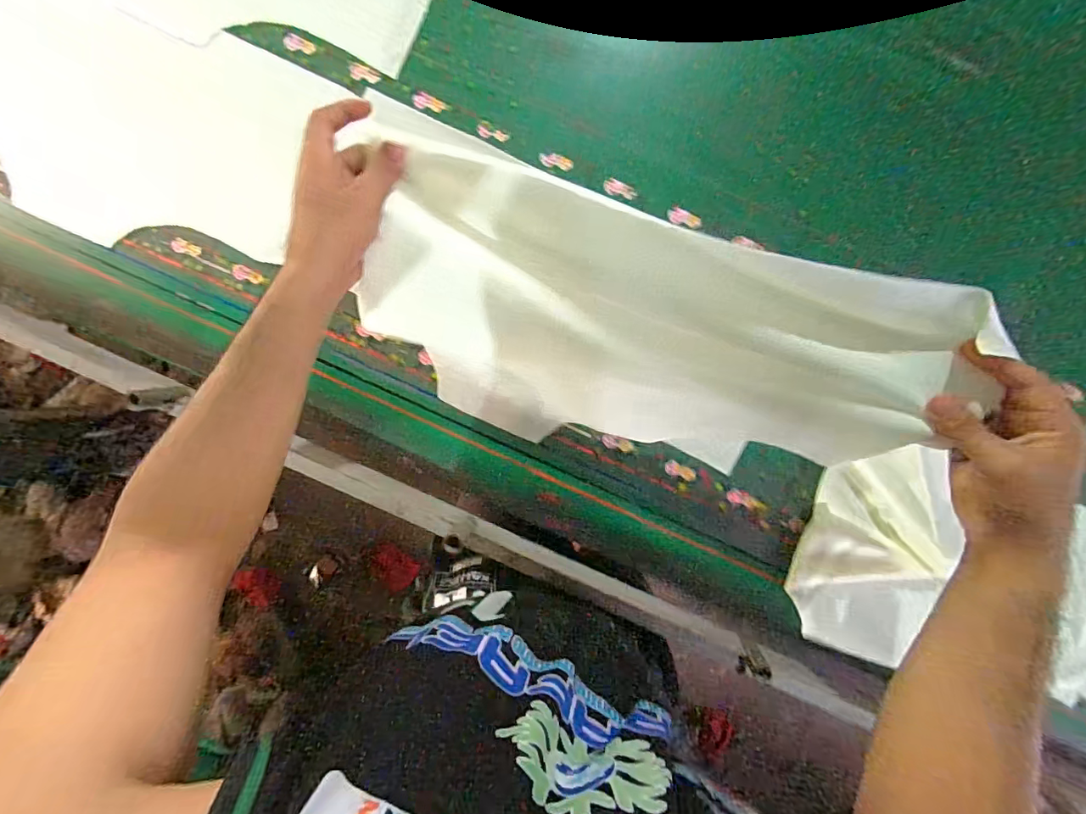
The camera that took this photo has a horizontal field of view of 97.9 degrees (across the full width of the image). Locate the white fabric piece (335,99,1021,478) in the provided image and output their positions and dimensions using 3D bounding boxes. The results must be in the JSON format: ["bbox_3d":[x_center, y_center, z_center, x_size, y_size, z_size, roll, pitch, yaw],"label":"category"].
[{"bbox_3d":[0.071,-0.052,0.432,0.473,0.212,0.224,21,94,-8],"label":"white fabric piece"}]

